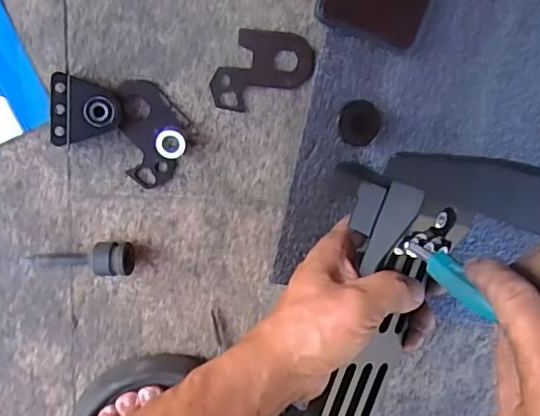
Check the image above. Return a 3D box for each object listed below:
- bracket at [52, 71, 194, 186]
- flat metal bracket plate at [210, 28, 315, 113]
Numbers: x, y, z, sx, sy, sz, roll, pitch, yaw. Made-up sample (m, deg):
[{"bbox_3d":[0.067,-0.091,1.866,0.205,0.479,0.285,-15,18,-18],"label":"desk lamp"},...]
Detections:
[{"bbox_3d":[-0.106,-0.060,0.400,0.096,0.030,0.065,28,95,-6],"label":"bracket"},{"bbox_3d":[-0.008,-0.102,0.416,0.077,0.004,0.050,-27,98,0],"label":"flat metal bracket plate"}]

